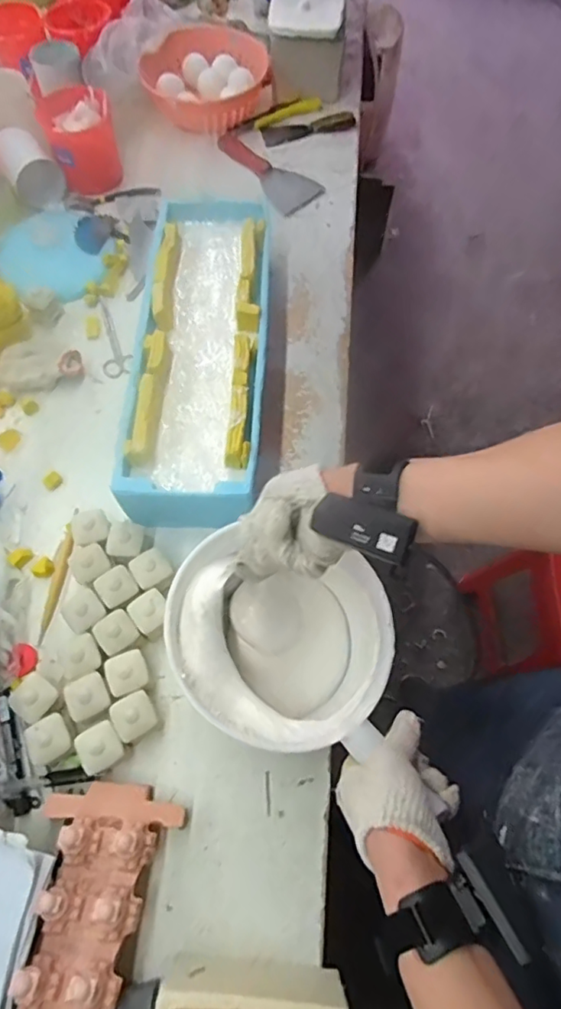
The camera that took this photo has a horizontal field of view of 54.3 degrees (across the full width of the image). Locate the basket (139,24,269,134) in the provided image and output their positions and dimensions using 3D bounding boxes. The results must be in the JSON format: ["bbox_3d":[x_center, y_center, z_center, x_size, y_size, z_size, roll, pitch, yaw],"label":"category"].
[{"bbox_3d":[-0.135,-0.787,1.011,0.230,0.061,0.216,-5,66,-3],"label":"basket"}]

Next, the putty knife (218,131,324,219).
[{"bbox_3d":[-0.028,-0.605,0.973,0.092,0.021,0.224,-39,71,-17],"label":"putty knife"}]

